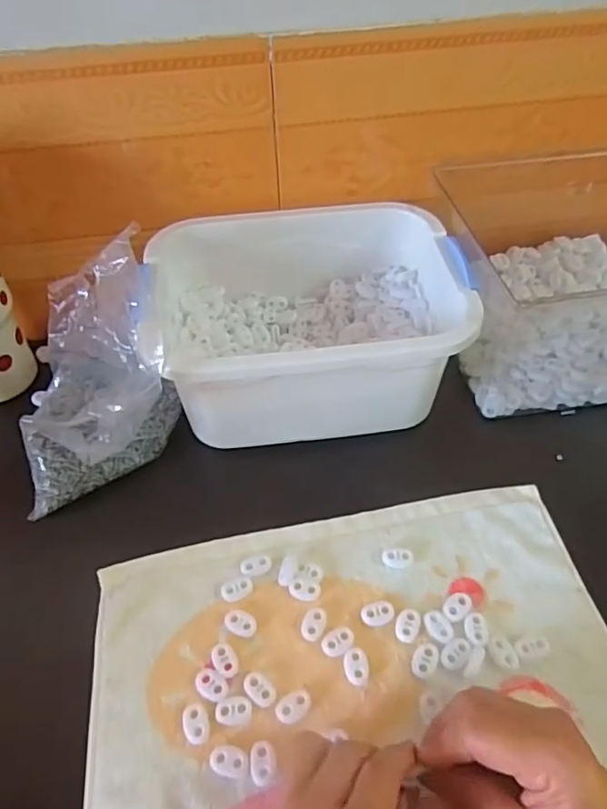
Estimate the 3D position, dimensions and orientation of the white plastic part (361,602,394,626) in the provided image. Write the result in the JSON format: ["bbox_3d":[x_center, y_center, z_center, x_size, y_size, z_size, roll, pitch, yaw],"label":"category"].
[{"bbox_3d":[0.050,0.140,0.381,0.021,0.004,0.015,-4,50,-2],"label":"white plastic part"}]

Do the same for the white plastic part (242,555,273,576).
[{"bbox_3d":[-0.034,0.115,0.409,0.022,0.004,0.014,-15,51,-11],"label":"white plastic part"}]

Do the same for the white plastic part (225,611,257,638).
[{"bbox_3d":[-0.042,0.147,0.379,0.022,0.005,0.015,13,51,13],"label":"white plastic part"}]

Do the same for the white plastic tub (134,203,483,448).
[{"bbox_3d":[0.002,-0.077,0.488,0.249,0.098,0.193,-8,50,-5],"label":"white plastic tub"}]

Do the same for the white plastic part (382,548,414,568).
[{"bbox_3d":[0.068,0.110,0.408,0.021,0.004,0.016,-2,50,0],"label":"white plastic part"}]

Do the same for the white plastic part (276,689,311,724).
[{"bbox_3d":[-0.006,0.185,0.348,0.023,0.004,0.014,-30,55,-22],"label":"white plastic part"}]

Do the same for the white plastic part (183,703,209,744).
[{"bbox_3d":[-0.065,0.193,0.343,0.014,0.005,0.022,-14,51,-10],"label":"white plastic part"}]

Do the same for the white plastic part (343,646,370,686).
[{"bbox_3d":[0.034,0.167,0.361,0.015,0.004,0.022,-13,50,-9],"label":"white plastic part"}]

